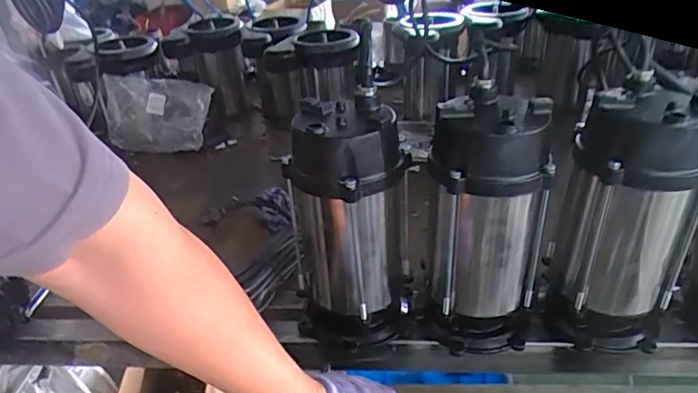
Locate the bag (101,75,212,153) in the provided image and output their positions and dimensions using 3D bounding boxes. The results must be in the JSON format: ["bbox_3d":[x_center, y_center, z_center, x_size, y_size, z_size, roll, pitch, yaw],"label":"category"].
[{"bbox_3d":[-0.447,-0.189,1.167,0.239,0.172,0.052,8,-1,11],"label":"bag"}]

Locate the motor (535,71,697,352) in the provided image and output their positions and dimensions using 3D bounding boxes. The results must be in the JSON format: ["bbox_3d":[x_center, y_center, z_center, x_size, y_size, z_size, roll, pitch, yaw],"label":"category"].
[{"bbox_3d":[0.301,0.030,0.562,0.125,0.278,0.114,14,36,28],"label":"motor"}]

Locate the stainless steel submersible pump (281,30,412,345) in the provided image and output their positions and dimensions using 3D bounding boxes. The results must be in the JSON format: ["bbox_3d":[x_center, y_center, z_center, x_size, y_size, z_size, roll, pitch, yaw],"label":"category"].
[{"bbox_3d":[-0.001,0.035,0.600,0.136,0.282,0.115,-6,31,-1],"label":"stainless steel submersible pump"}]

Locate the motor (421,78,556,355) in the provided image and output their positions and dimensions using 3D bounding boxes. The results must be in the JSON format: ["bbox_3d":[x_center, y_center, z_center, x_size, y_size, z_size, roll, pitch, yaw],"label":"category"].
[{"bbox_3d":[0.152,0.033,0.581,0.124,0.278,0.120,5,33,16],"label":"motor"}]

